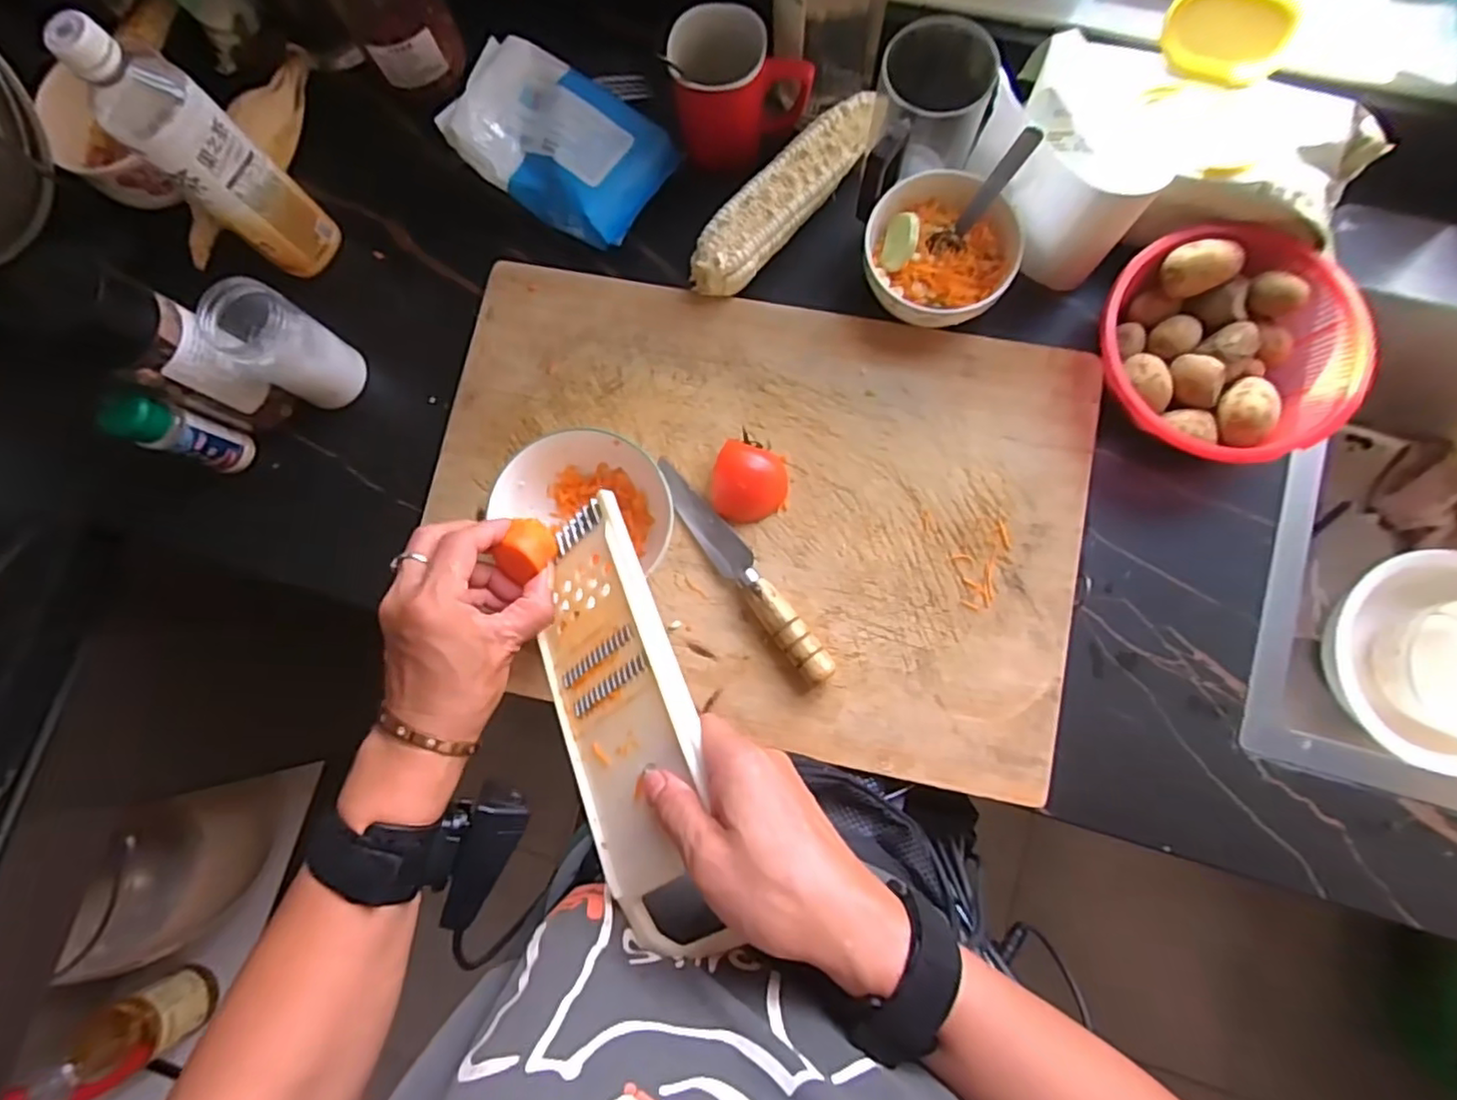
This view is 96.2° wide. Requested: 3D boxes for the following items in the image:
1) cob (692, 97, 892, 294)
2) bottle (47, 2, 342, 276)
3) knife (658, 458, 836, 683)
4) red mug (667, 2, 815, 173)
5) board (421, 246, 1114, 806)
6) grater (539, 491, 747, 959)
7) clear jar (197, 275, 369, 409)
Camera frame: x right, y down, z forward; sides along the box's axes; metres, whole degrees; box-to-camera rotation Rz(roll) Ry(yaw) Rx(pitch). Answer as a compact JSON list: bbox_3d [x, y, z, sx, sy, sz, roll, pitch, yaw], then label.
[{"bbox_3d":[0.046,-0.284,0.537,0.052,0.048,0.203,42,85,8],"label":"cob"},{"bbox_3d":[-0.382,-0.288,0.479,0.061,0.198,0.061,39,84,7],"label":"bottle"},{"bbox_3d":[0.008,0.011,0.484,0.026,0.027,0.200,-38,82,-4],"label":"knife"},{"bbox_3d":[0.008,-0.368,0.518,0.106,0.076,0.072,-14,81,0],"label":"red mug"},{"bbox_3d":[0.016,-0.032,0.498,0.487,0.022,0.333,11,82,4],"label":"board"},{"bbox_3d":[-0.055,0.087,0.352,0.087,0.017,0.236,-36,62,29],"label":"grater"},{"bbox_3d":[-0.341,-0.156,0.507,0.059,0.097,0.055,0,81,2],"label":"clear jar"}]

